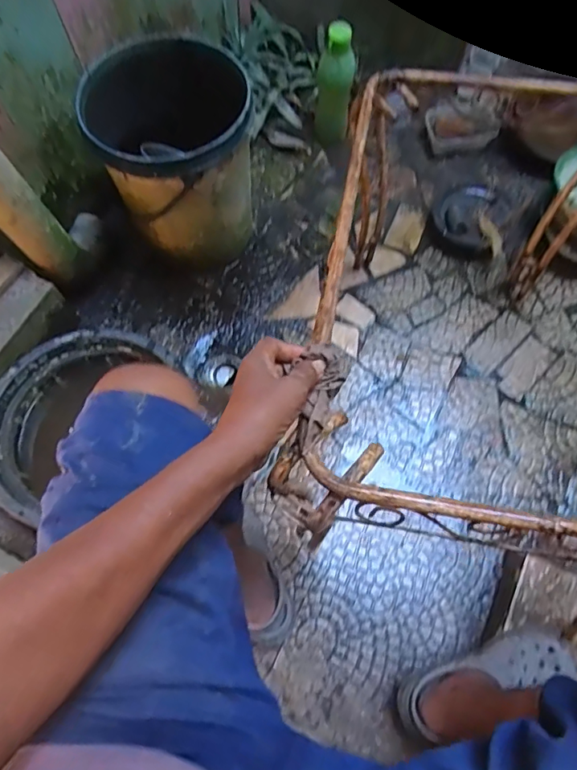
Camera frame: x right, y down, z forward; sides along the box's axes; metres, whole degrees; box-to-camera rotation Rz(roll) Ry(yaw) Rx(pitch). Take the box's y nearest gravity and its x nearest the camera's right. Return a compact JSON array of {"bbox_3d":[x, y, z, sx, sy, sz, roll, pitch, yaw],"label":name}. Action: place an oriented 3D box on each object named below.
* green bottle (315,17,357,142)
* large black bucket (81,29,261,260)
[{"bbox_3d":[0.109,-0.700,1.156,0.088,0.261,0.099,4,67,4],"label":"green bottle"},{"bbox_3d":[-0.203,-0.427,0.985,0.284,0.352,0.267,-1,67,2],"label":"large black bucket"}]

